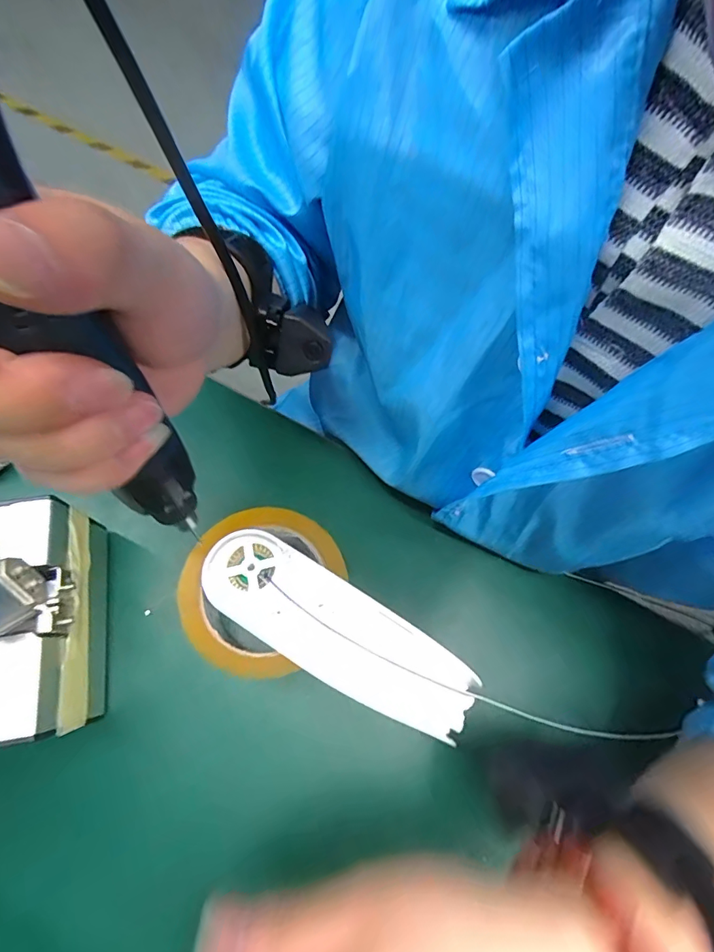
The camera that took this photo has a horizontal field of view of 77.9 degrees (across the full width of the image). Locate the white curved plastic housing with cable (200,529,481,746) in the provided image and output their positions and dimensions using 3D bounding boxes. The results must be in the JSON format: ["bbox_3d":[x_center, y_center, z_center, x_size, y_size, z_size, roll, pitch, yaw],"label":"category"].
[{"bbox_3d":[-0.008,0.091,0.259,0.177,0.025,0.052,32,72,-2],"label":"white curved plastic housing with cable"}]

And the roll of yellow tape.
[{"bbox_3d":[-0.063,0.073,0.293,0.090,0.044,0.105,22,70,9],"label":"roll of yellow tape"}]

